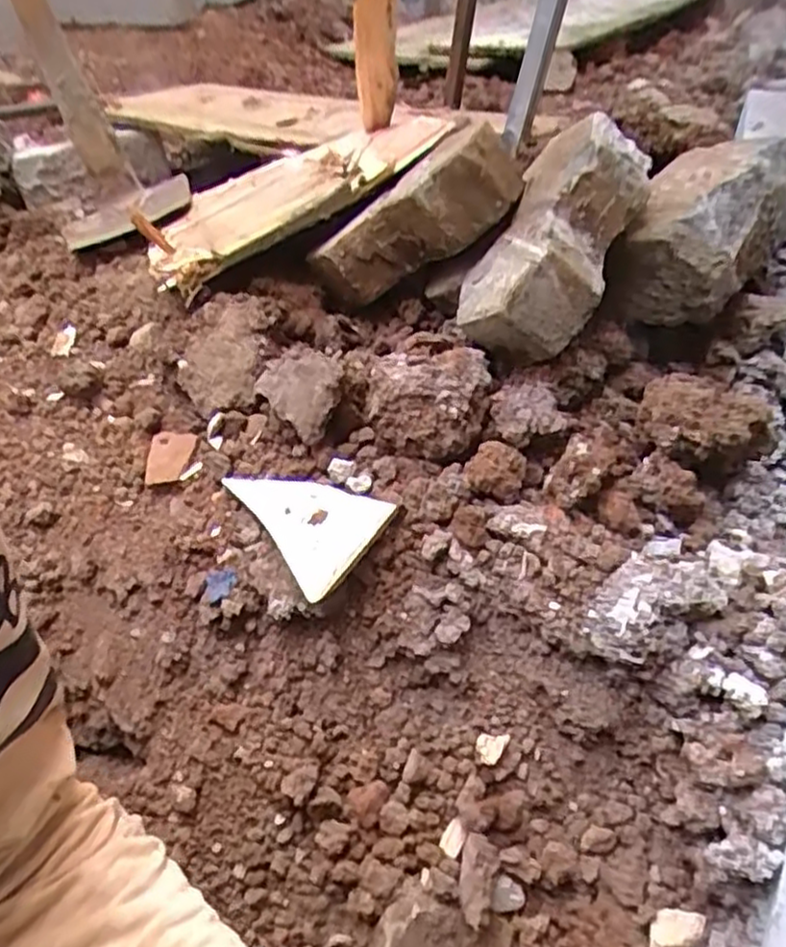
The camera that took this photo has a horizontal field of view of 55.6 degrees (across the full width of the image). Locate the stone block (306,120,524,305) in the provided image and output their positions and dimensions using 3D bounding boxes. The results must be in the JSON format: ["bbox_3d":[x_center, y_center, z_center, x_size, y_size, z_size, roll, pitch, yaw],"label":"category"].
[{"bbox_3d":[0.014,-0.215,0.643,0.194,0.070,0.091,-25,28,33],"label":"stone block"}]

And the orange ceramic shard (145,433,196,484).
[{"bbox_3d":[-0.181,-0.014,0.602,0.037,0.007,0.051,-2,51,7],"label":"orange ceramic shard"}]

